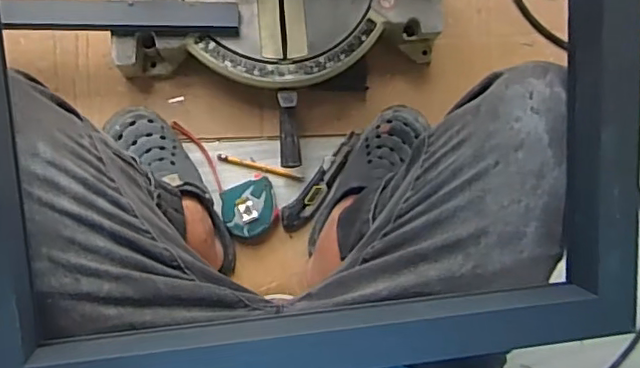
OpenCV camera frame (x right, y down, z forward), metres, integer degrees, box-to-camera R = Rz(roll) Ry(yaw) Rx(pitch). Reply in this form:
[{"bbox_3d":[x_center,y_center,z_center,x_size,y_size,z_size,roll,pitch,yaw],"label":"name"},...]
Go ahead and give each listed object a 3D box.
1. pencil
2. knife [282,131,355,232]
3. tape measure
[{"bbox_3d":[-0.089,-0.025,0.869,0.133,0.013,0.010,15,89,-7],"label":"pencil"},{"bbox_3d":[0.002,-0.002,0.874,0.033,0.013,0.174,36,86,-6],"label":"knife"},{"bbox_3d":[-0.101,0.037,0.848,0.082,0.037,0.086,0,90,-7],"label":"tape measure"}]

